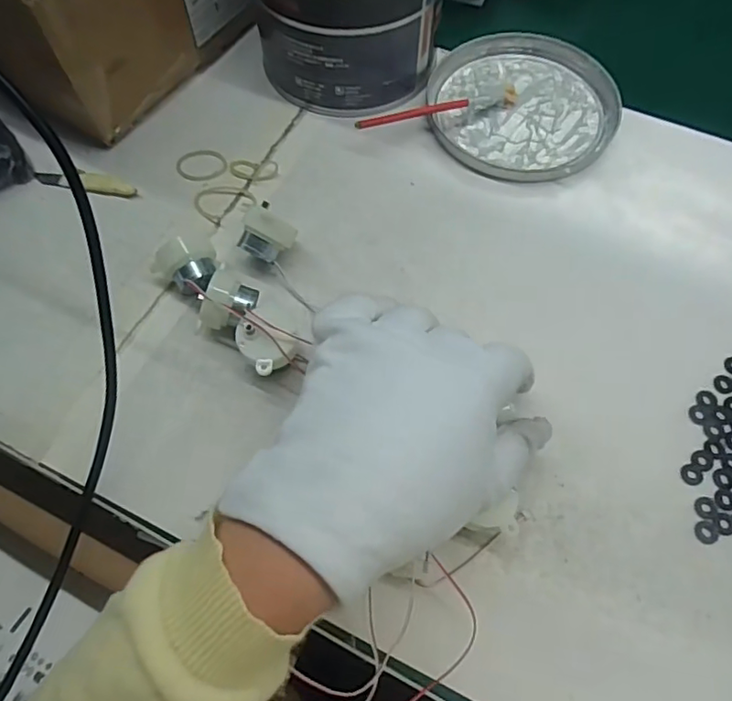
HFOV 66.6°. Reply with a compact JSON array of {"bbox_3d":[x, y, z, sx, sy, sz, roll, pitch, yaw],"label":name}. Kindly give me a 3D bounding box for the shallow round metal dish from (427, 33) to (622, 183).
[{"bbox_3d":[0.110,-0.173,0.392,0.124,0.014,0.132,0,63,0],"label":"shallow round metal dish"}]

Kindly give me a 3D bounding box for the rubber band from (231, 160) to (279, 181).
[{"bbox_3d":[-0.074,-0.120,0.369,0.032,0.004,0.017,5,63,2],"label":"rubber band"}]

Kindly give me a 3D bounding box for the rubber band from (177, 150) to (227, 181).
[{"bbox_3d":[-0.111,-0.126,0.375,0.033,0.004,0.031,0,63,0],"label":"rubber band"}]

